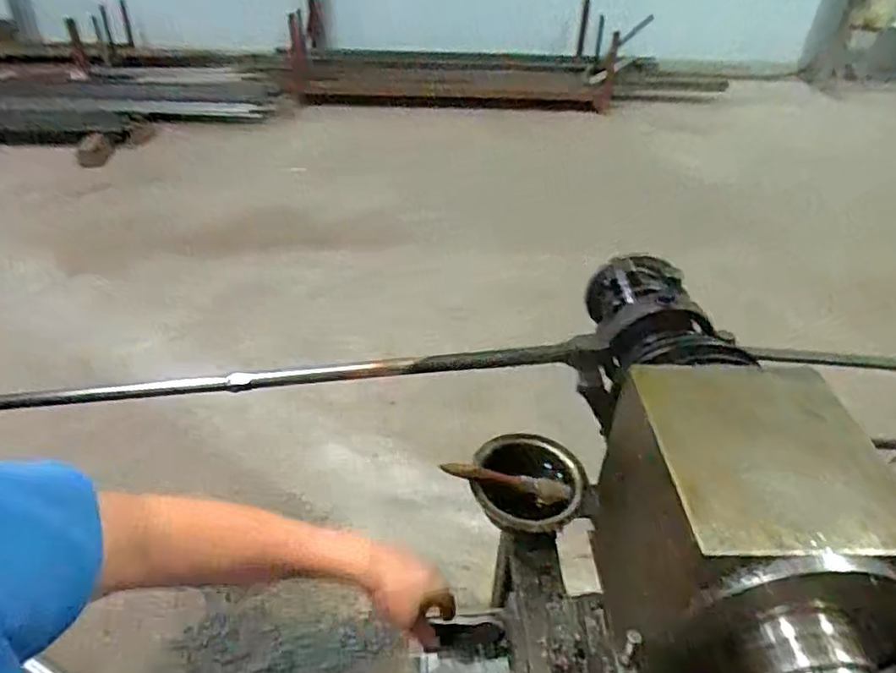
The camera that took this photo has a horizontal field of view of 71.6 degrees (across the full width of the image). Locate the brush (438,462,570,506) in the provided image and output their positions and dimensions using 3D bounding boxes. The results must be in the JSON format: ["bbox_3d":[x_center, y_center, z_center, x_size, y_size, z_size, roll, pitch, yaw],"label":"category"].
[{"bbox_3d":[0.066,0.166,0.716,0.145,0.035,0.023,7,38,4],"label":"brush"}]

